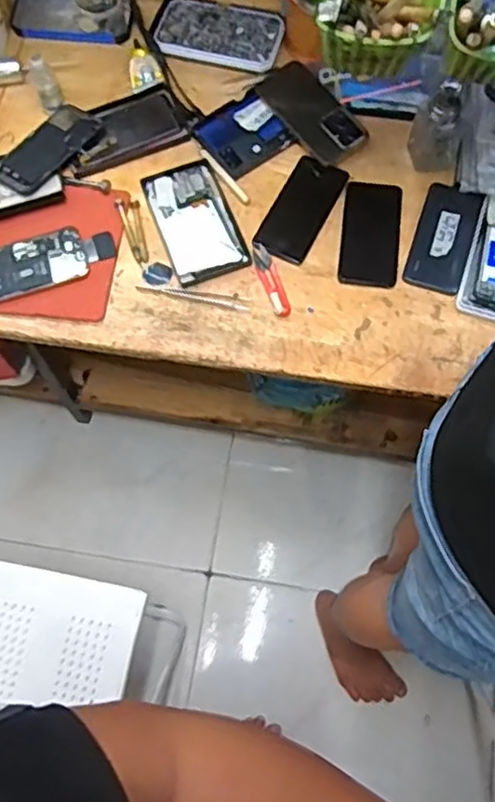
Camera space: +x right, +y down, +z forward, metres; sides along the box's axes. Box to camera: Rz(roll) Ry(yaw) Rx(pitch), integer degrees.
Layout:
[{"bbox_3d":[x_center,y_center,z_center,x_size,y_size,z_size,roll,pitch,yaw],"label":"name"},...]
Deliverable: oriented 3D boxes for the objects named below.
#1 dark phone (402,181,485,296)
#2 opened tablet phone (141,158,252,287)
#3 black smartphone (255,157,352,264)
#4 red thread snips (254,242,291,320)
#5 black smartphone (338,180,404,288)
[{"bbox_3d":[0.257,-0.215,0.895,0.071,0.017,0.154,18,71,7],"label":"dark phone"},{"bbox_3d":[-0.071,-0.241,0.912,0.098,0.009,0.175,-20,71,-6],"label":"opened tablet phone"},{"bbox_3d":[0.072,-0.257,0.919,0.074,0.012,0.155,26,73,10],"label":"black smartphone"},{"bbox_3d":[0.030,-0.157,0.883,0.026,0.006,0.108,-17,71,-5],"label":"red thread snips"},{"bbox_3d":[0.163,-0.223,0.903,0.074,0.008,0.157,6,70,3],"label":"black smartphone"}]

